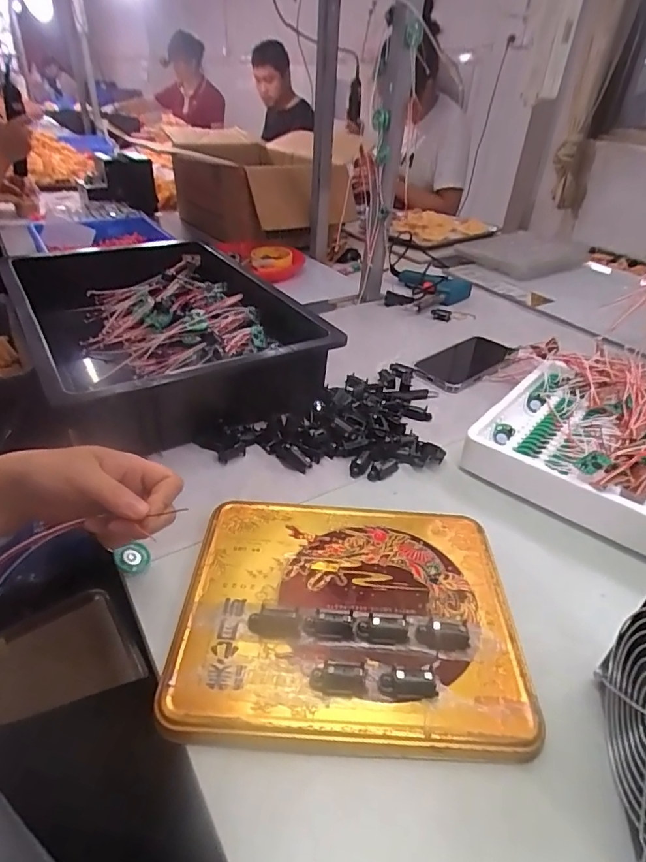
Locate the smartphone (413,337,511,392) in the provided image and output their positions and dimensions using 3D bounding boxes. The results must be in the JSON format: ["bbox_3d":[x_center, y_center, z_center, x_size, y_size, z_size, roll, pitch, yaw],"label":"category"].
[{"bbox_3d":[0.208,-0.100,0.700,0.162,0.012,0.080,-28,49,-32],"label":"smartphone"}]

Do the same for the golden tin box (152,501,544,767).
[{"bbox_3d":[0.019,0.126,0.364,0.234,0.020,0.193,3,35,0],"label":"golden tin box"}]

